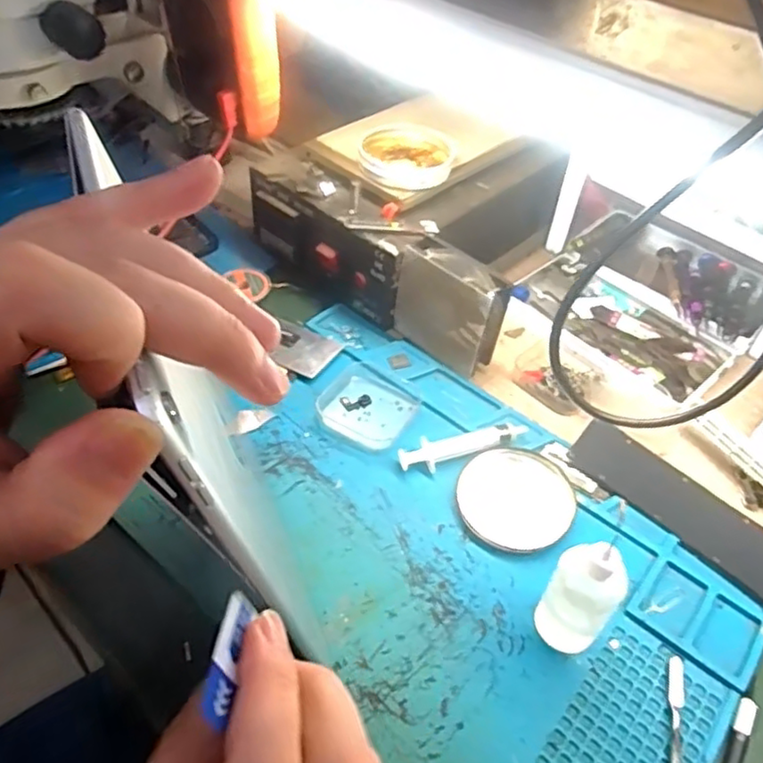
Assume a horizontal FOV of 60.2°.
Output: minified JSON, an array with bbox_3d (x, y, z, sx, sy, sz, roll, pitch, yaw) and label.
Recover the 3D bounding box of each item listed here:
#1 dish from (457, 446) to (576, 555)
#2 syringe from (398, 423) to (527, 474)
[{"bbox_3d":[0.089,0.076,0.434,0.072,0.008,0.078,3,46,-3],"label":"dish"},{"bbox_3d":[0.058,0.044,0.458,0.093,0.014,0.019,-11,49,-16],"label":"syringe"}]

